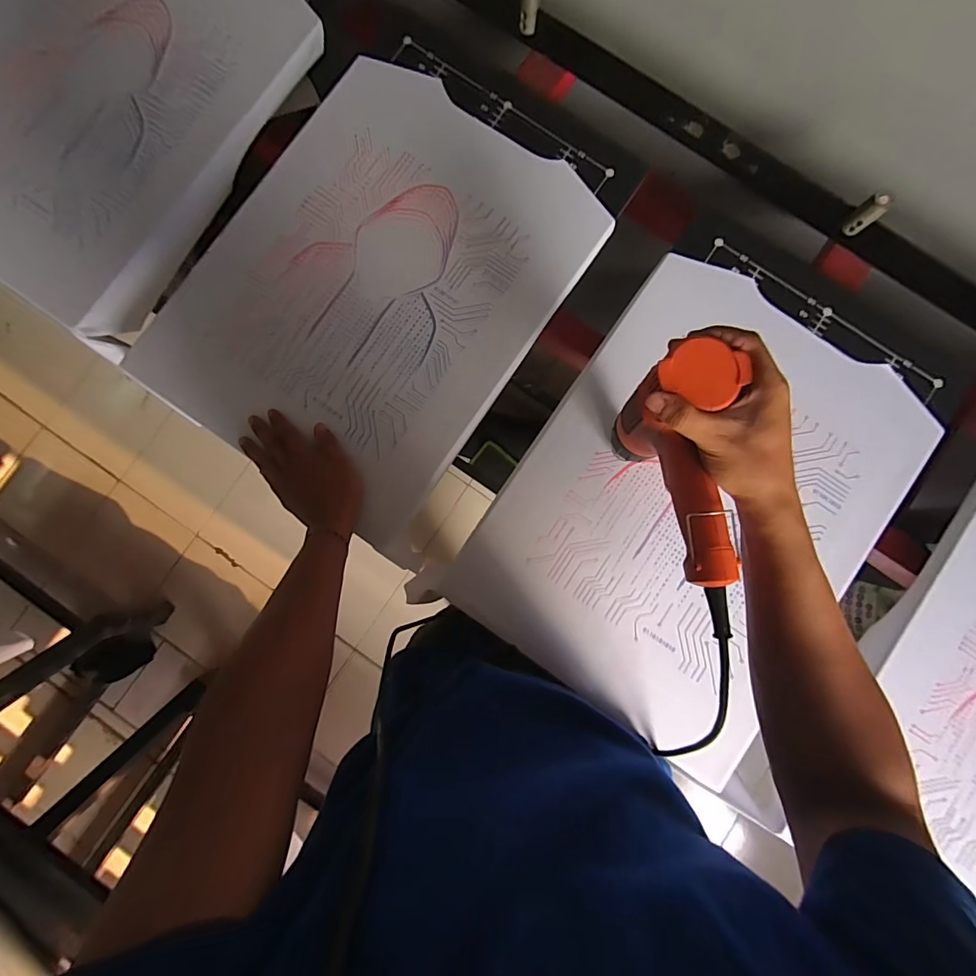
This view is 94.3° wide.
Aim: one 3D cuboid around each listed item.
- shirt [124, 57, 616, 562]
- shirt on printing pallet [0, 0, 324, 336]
[{"bbox_3d":[-0.137,-0.252,0.566,0.399,0.034,0.510,33,86,3],"label":"shirt"},{"bbox_3d":[-0.517,-0.509,0.593,0.413,0.057,0.519,34,86,3],"label":"shirt on printing pallet"}]

